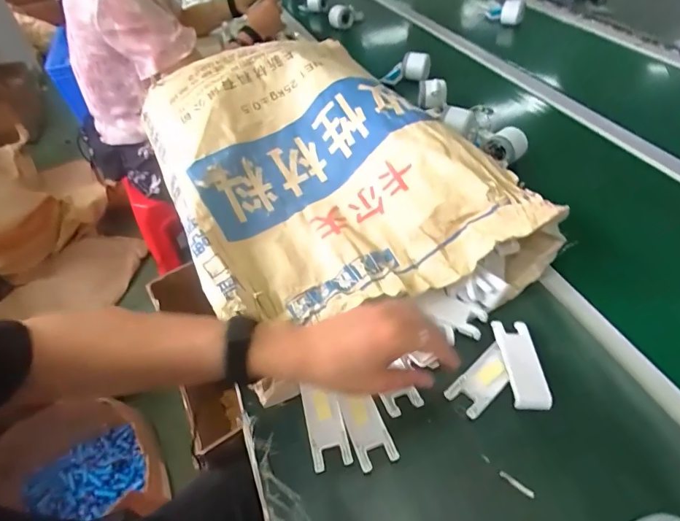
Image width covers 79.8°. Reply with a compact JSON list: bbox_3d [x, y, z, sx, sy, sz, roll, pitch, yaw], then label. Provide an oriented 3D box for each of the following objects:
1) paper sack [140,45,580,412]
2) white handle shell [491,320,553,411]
[{"bbox_3d":[-0.063,-0.147,0.623,0.395,0.143,0.649,-27,51,-17],"label":"paper sack"},{"bbox_3d":[0.202,0.114,0.453,0.039,0.011,0.101,-3,48,3],"label":"white handle shell"}]

